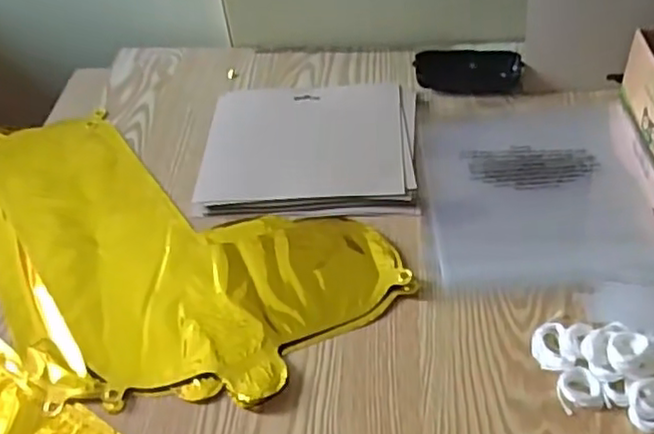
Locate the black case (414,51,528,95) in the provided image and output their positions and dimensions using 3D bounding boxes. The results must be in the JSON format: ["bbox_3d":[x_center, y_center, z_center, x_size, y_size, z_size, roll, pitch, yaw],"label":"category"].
[{"bbox_3d":[0.149,-0.154,0.713,0.108,0.027,0.041,6,45,13],"label":"black case"}]

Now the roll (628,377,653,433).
[{"bbox_3d":[0.206,0.119,0.429,0.028,0.015,0.030,-4,44,4],"label":"roll"}]

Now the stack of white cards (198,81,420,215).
[{"bbox_3d":[-0.016,-0.071,0.661,0.201,0.010,0.186,-1,44,6],"label":"stack of white cards"}]

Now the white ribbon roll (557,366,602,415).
[{"bbox_3d":[0.166,0.114,0.447,0.027,0.007,0.029,-4,44,4],"label":"white ribbon roll"}]

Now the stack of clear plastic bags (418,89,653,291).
[{"bbox_3d":[0.190,-0.036,0.605,0.207,0.011,0.248,-3,44,4],"label":"stack of clear plastic bags"}]

